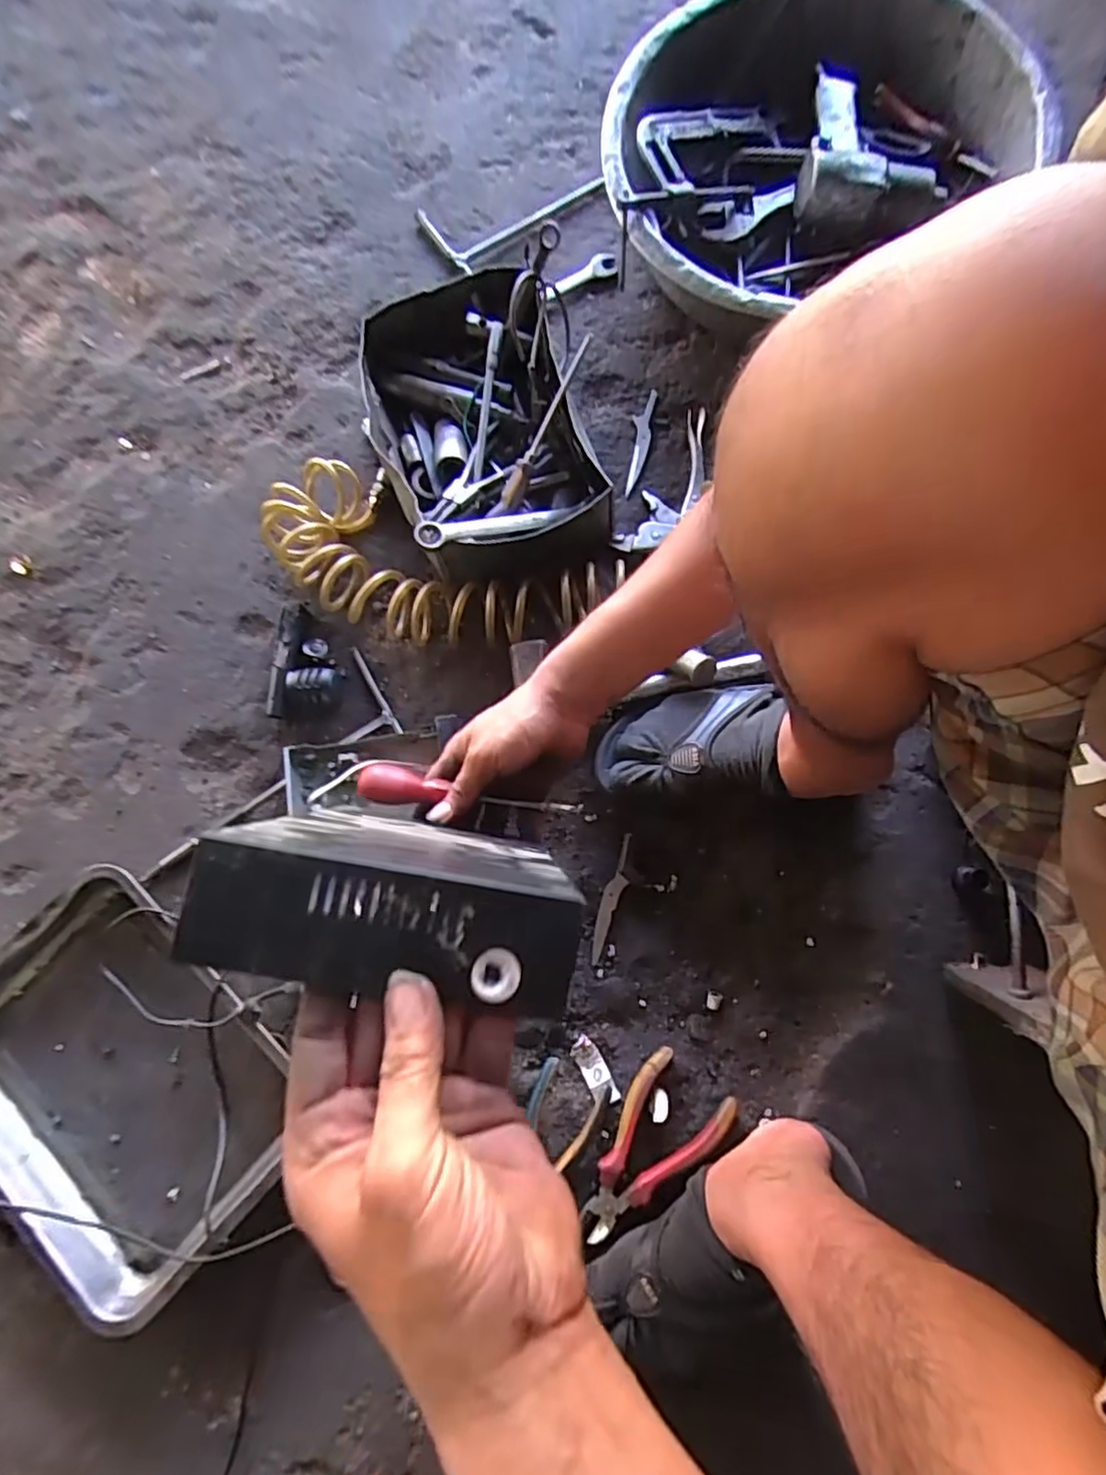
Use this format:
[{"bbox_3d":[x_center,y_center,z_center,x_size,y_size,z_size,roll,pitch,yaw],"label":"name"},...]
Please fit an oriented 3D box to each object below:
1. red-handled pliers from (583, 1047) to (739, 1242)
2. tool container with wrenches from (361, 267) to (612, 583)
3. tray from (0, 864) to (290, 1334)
[{"bbox_3d":[0.087,0.386,0.608,0.087,0.028,0.167,40,82,9],"label":"red-handled pliers"},{"bbox_3d":[-0.085,-0.344,0.721,0.212,0.103,0.322,-23,78,-3],"label":"tool container with wrenches"},{"bbox_3d":[-0.424,0.333,0.628,0.342,0.046,0.270,41,82,9],"label":"tray"}]

